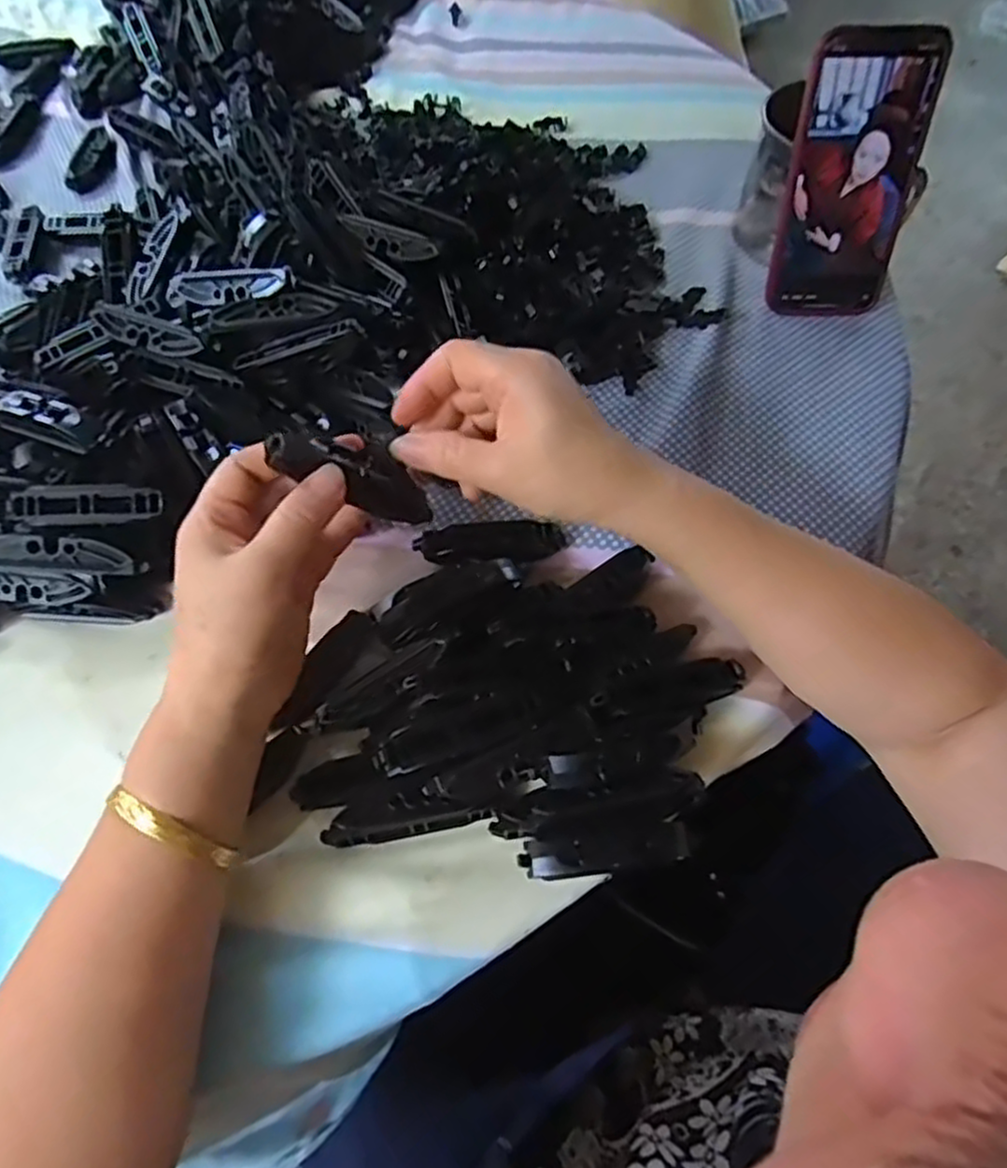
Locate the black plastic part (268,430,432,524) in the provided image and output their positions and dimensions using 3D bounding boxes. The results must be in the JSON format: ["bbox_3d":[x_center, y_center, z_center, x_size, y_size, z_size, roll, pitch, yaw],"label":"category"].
[{"bbox_3d":[-0.064,-0.050,0.329,0.077,0.016,0.022,22,52,-33],"label":"black plastic part"}]

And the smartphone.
[{"bbox_3d":[0.216,-0.250,0.461,0.071,0.157,0.018,0,38,0],"label":"smartphone"}]

